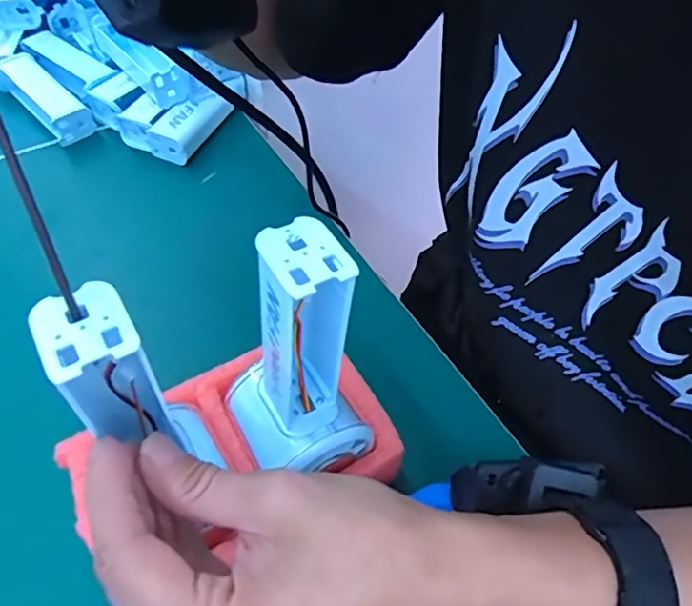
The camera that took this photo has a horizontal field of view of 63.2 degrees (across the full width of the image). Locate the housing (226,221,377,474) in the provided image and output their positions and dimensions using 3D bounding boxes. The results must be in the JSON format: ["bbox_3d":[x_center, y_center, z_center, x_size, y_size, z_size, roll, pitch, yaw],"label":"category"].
[{"bbox_3d":[-0.022,0.026,0.229,0.050,0.119,0.053,-20,57,-17],"label":"housing"}]

